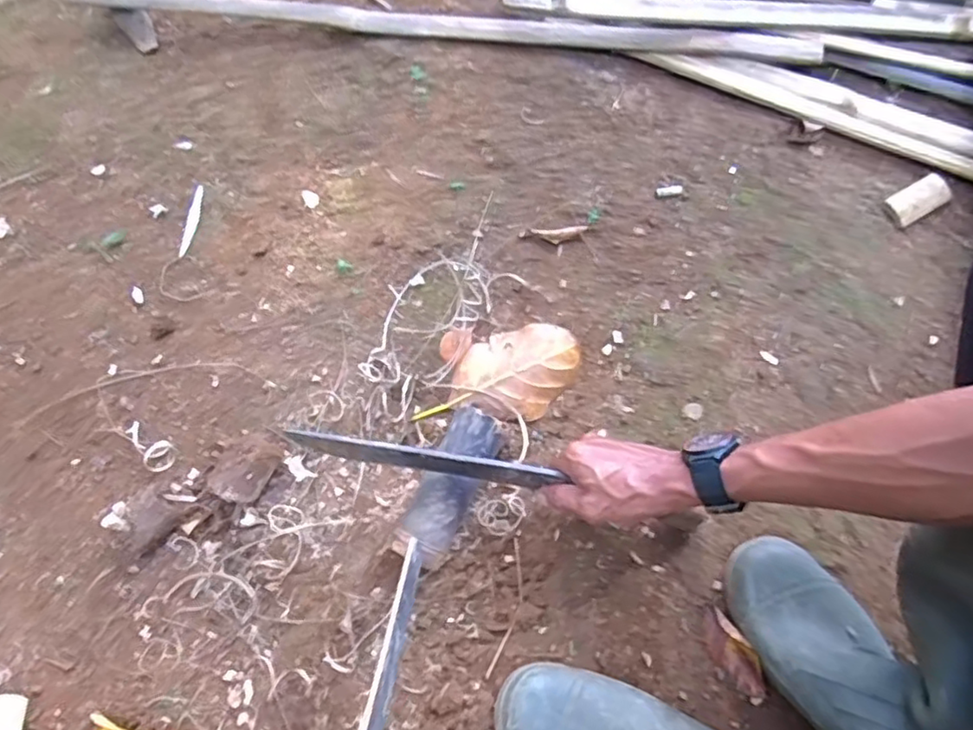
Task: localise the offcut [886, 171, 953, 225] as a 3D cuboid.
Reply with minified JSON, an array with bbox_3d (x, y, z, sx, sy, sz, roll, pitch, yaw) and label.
[{"bbox_3d":[0.498,-0.192,0.727,0.079,0.013,0.039,-28,70,-13],"label":"offcut"}]

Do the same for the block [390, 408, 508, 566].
[{"bbox_3d":[-0.031,0.107,0.555,0.046,0.048,0.135,24,68,5],"label":"block"}]

